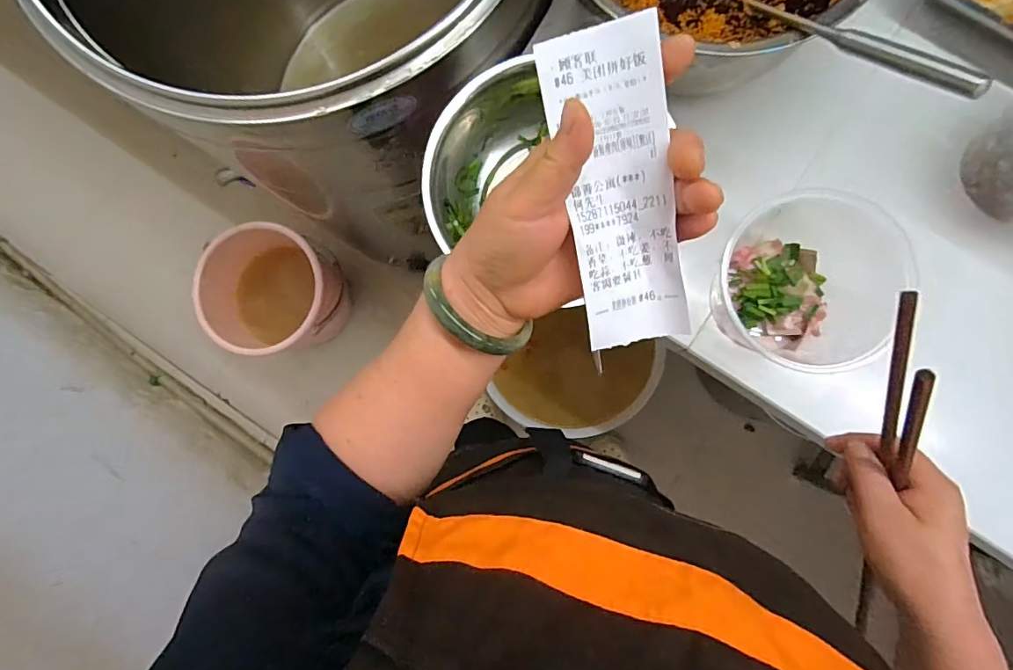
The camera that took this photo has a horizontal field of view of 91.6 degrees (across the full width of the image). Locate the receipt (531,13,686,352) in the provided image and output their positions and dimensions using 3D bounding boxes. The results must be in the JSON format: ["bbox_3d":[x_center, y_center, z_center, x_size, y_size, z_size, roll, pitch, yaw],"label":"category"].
[{"bbox_3d":[0.055,-0.066,0.243,0.051,0.012,0.150,-11,108,4],"label":"receipt"}]

